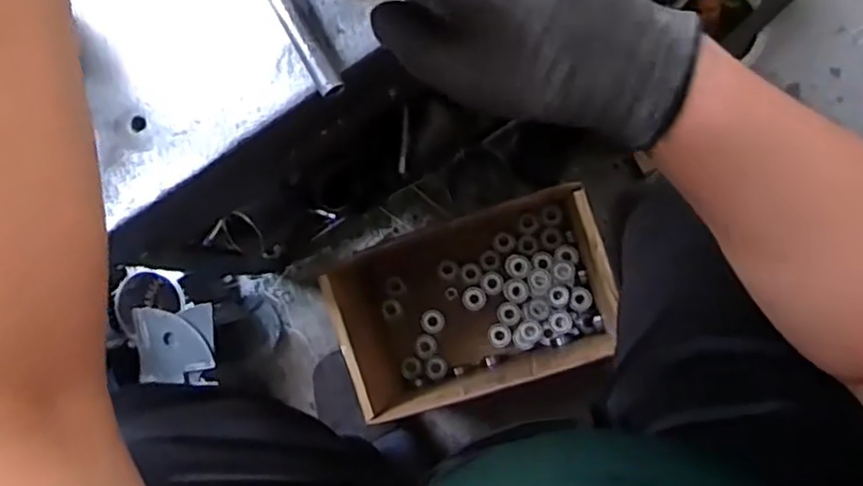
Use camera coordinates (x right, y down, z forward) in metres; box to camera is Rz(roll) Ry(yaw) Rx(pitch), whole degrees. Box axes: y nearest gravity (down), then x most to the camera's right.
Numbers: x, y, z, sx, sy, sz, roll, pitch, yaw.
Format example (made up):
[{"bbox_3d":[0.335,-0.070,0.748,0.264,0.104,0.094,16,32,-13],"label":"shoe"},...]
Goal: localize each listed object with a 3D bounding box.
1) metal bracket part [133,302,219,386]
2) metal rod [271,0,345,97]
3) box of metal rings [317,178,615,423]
[{"bbox_3d":[-0.319,0.129,0.867,0.097,0.023,0.098,-4,86,9],"label":"metal bracket part"},{"bbox_3d":[-0.108,-0.174,0.544,0.018,0.022,0.137,-31,82,6],"label":"metal rod"},{"bbox_3d":[0.057,0.071,0.847,0.300,0.183,0.190,-18,84,8],"label":"box of metal rings"}]

